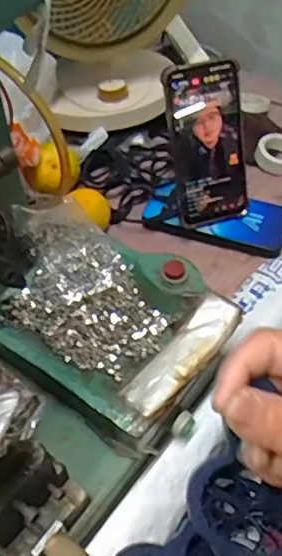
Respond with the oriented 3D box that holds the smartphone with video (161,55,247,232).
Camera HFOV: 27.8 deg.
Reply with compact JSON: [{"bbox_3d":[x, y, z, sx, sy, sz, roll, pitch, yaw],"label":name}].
[{"bbox_3d":[0.070,-0.139,0.595,0.078,0.166,0.016,-15,30,-10],"label":"smartphone with video"}]

